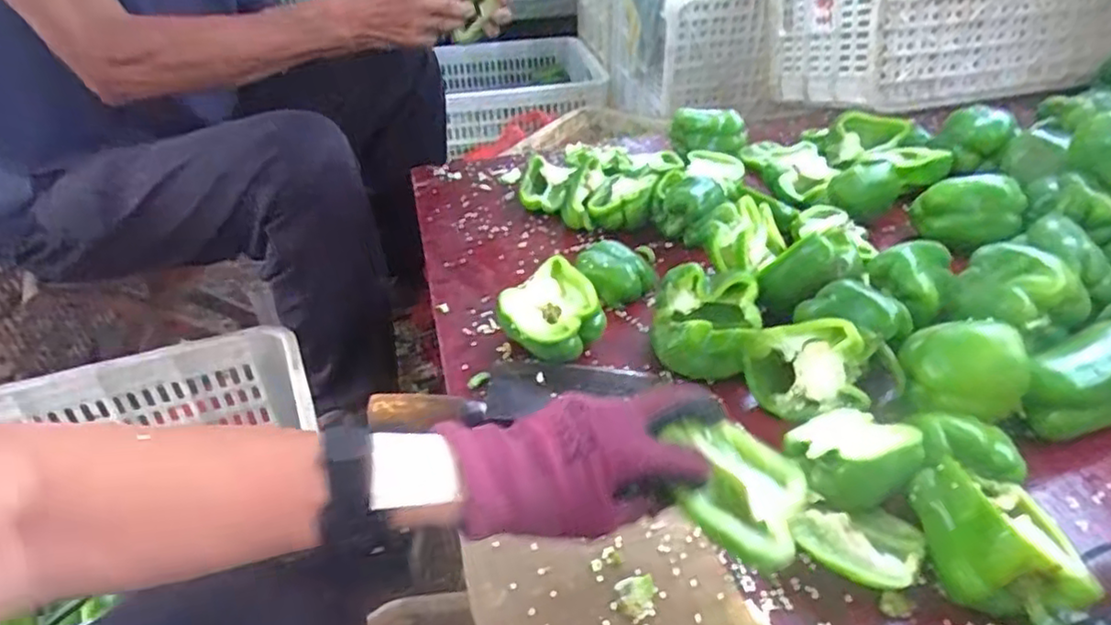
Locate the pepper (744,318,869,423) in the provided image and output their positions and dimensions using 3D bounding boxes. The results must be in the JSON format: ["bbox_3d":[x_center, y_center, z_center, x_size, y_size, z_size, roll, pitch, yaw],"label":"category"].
[{"bbox_3d":[0.214,0.047,0.581,0.098,0.078,0.045,2,38,5],"label":"pepper"}]

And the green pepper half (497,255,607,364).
[{"bbox_3d":[-0.005,0.003,0.657,0.086,0.061,0.082,-22,42,-23],"label":"green pepper half"}]

